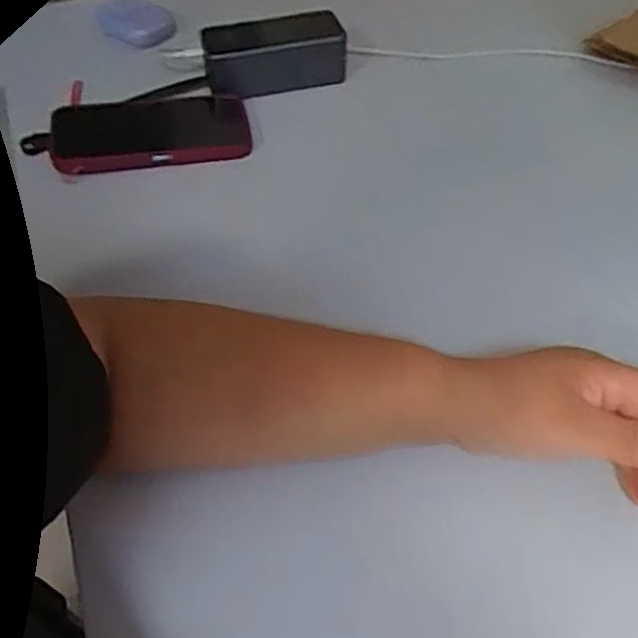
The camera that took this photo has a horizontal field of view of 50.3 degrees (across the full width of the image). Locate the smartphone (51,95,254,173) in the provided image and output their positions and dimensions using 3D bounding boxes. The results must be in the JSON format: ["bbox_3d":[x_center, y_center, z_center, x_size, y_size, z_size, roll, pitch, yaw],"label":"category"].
[{"bbox_3d":[-0.151,-0.170,0.621,0.172,0.022,0.088,-5,48,-10],"label":"smartphone"}]

